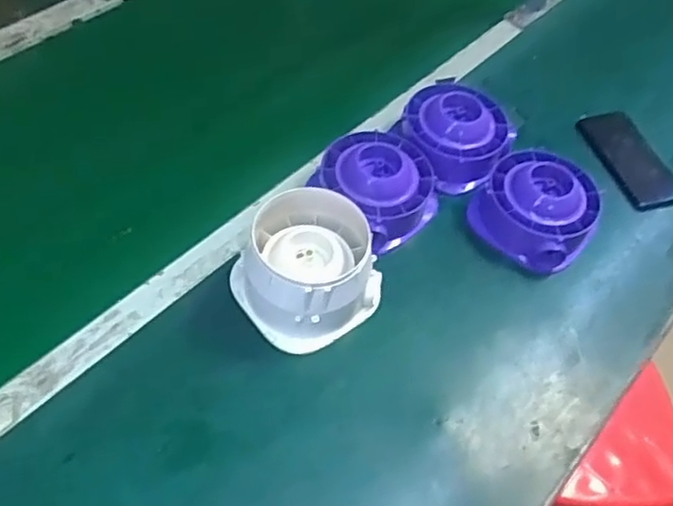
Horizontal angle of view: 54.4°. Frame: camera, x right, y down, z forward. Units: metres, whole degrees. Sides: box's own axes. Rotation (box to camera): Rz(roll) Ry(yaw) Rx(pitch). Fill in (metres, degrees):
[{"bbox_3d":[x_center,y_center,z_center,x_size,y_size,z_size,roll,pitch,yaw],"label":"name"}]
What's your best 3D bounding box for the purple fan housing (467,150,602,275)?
[{"bbox_3d":[0.233,-0.055,0.767,0.135,0.067,0.124,4,55,-5],"label":"purple fan housing"}]

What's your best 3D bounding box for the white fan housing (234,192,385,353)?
[{"bbox_3d":[-0.033,0.015,0.659,0.131,0.099,0.137,-30,63,-25],"label":"white fan housing"}]

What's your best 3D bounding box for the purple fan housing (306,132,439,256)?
[{"bbox_3d":[0.048,-0.080,0.757,0.122,0.067,0.137,-34,65,-27],"label":"purple fan housing"}]

